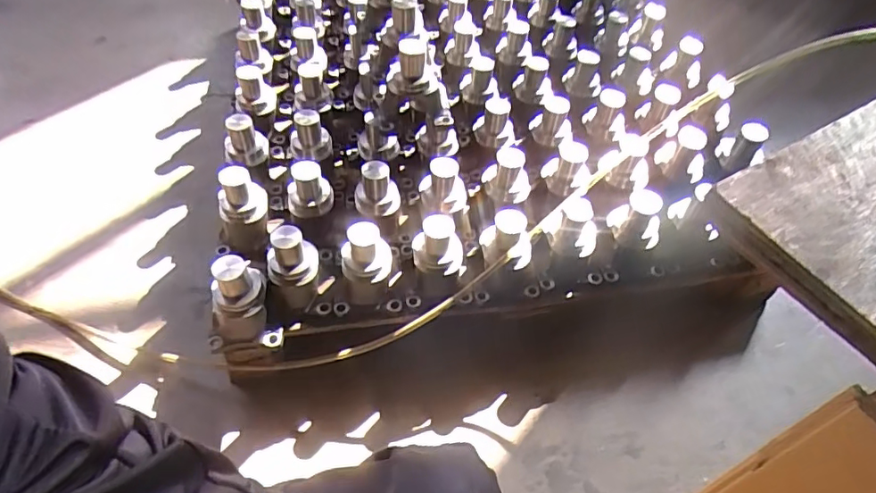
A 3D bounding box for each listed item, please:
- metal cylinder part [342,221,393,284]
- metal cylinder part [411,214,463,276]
[{"bbox_3d":[-0.111,0.010,0.840,0.079,0.086,0.066,-5,52,-7],"label":"metal cylinder part"},{"bbox_3d":[0.000,-0.001,0.847,0.080,0.071,0.064,3,51,-1],"label":"metal cylinder part"}]

